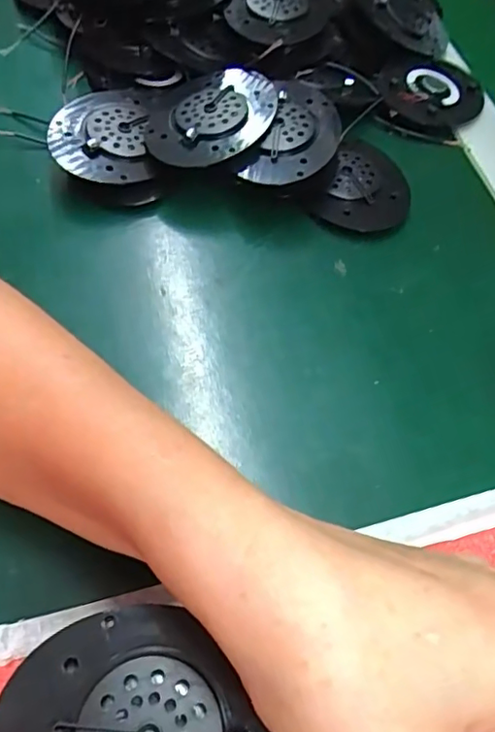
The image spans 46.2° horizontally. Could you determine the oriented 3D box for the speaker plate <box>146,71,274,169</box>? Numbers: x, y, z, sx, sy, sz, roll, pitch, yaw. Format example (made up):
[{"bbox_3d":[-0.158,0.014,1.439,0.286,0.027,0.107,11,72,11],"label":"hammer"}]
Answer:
[{"bbox_3d":[-0.020,-0.143,0.329,0.068,0.013,0.078,9,58,2],"label":"speaker plate"}]

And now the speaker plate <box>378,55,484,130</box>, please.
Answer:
[{"bbox_3d":[0.125,-0.187,0.395,0.071,0.013,0.067,2,58,-3],"label":"speaker plate"}]

